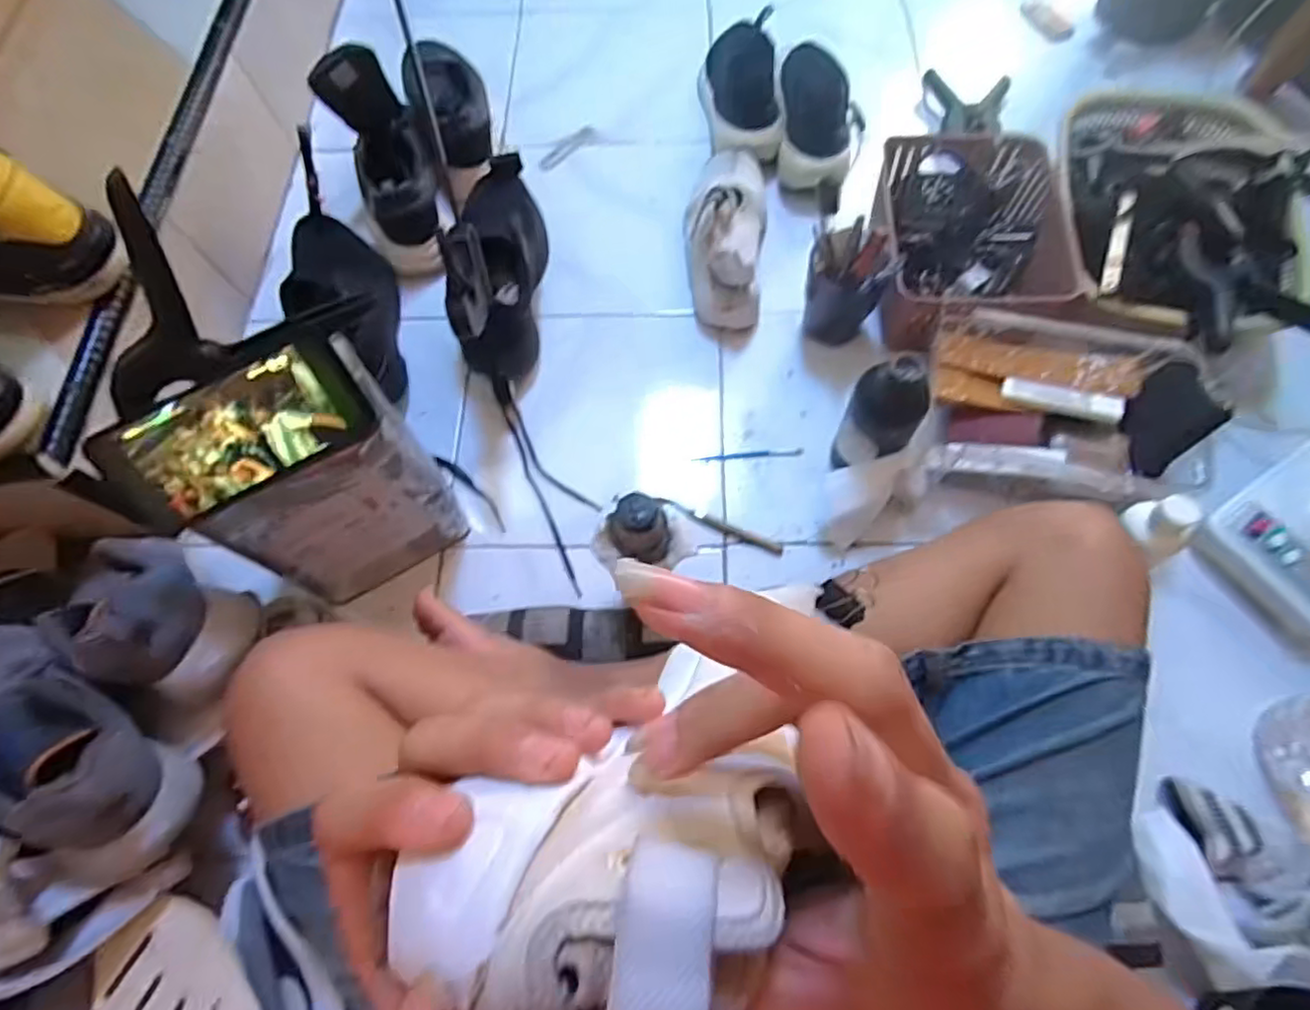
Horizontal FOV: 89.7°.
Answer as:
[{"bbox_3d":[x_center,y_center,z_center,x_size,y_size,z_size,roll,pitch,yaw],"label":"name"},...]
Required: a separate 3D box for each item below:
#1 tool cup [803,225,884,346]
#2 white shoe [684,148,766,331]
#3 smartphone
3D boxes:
[{"bbox_3d":[0.200,-0.233,0.725,0.064,0.120,0.070,-22,69,-6],"label":"tool cup"},{"bbox_3d":[0.087,-0.342,0.801,0.099,0.086,0.255,1,68,3],"label":"white shoe"},{"bbox_3d":[-0.292,-0.051,0.469,0.166,0.080,0.014,-31,26,-13],"label":"smartphone"}]

